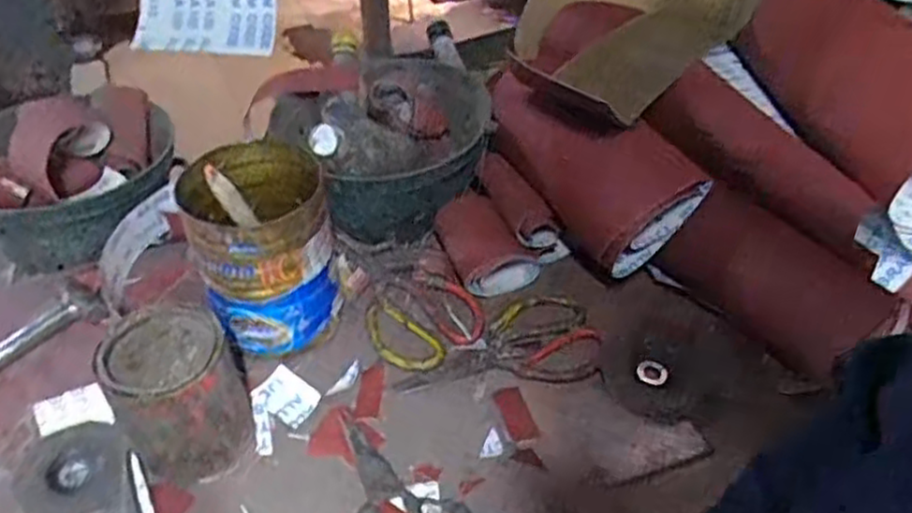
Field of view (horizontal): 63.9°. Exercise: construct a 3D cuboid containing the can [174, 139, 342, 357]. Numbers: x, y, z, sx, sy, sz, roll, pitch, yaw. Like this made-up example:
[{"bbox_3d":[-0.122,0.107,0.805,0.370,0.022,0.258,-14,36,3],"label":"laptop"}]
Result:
[{"bbox_3d":[-0.174,-0.007,0.681,0.113,0.162,0.138,-12,45,-12],"label":"can"}]

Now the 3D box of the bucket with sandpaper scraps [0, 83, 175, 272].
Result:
[{"bbox_3d":[-0.437,-0.085,0.806,0.223,0.117,0.191,-2,44,-2],"label":"bucket with sandpaper scraps"}]

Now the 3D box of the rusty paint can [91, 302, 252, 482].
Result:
[{"bbox_3d":[-0.224,0.109,0.593,0.089,0.115,0.104,-18,47,-17],"label":"rusty paint can"}]

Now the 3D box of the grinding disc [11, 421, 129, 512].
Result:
[{"bbox_3d":[-0.318,0.174,0.598,0.086,0.015,0.084,0,44,0],"label":"grinding disc"}]

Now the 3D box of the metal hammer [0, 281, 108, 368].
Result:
[{"bbox_3d":[-0.418,0.084,0.692,0.058,0.020,0.166,31,52,28],"label":"metal hammer"}]

